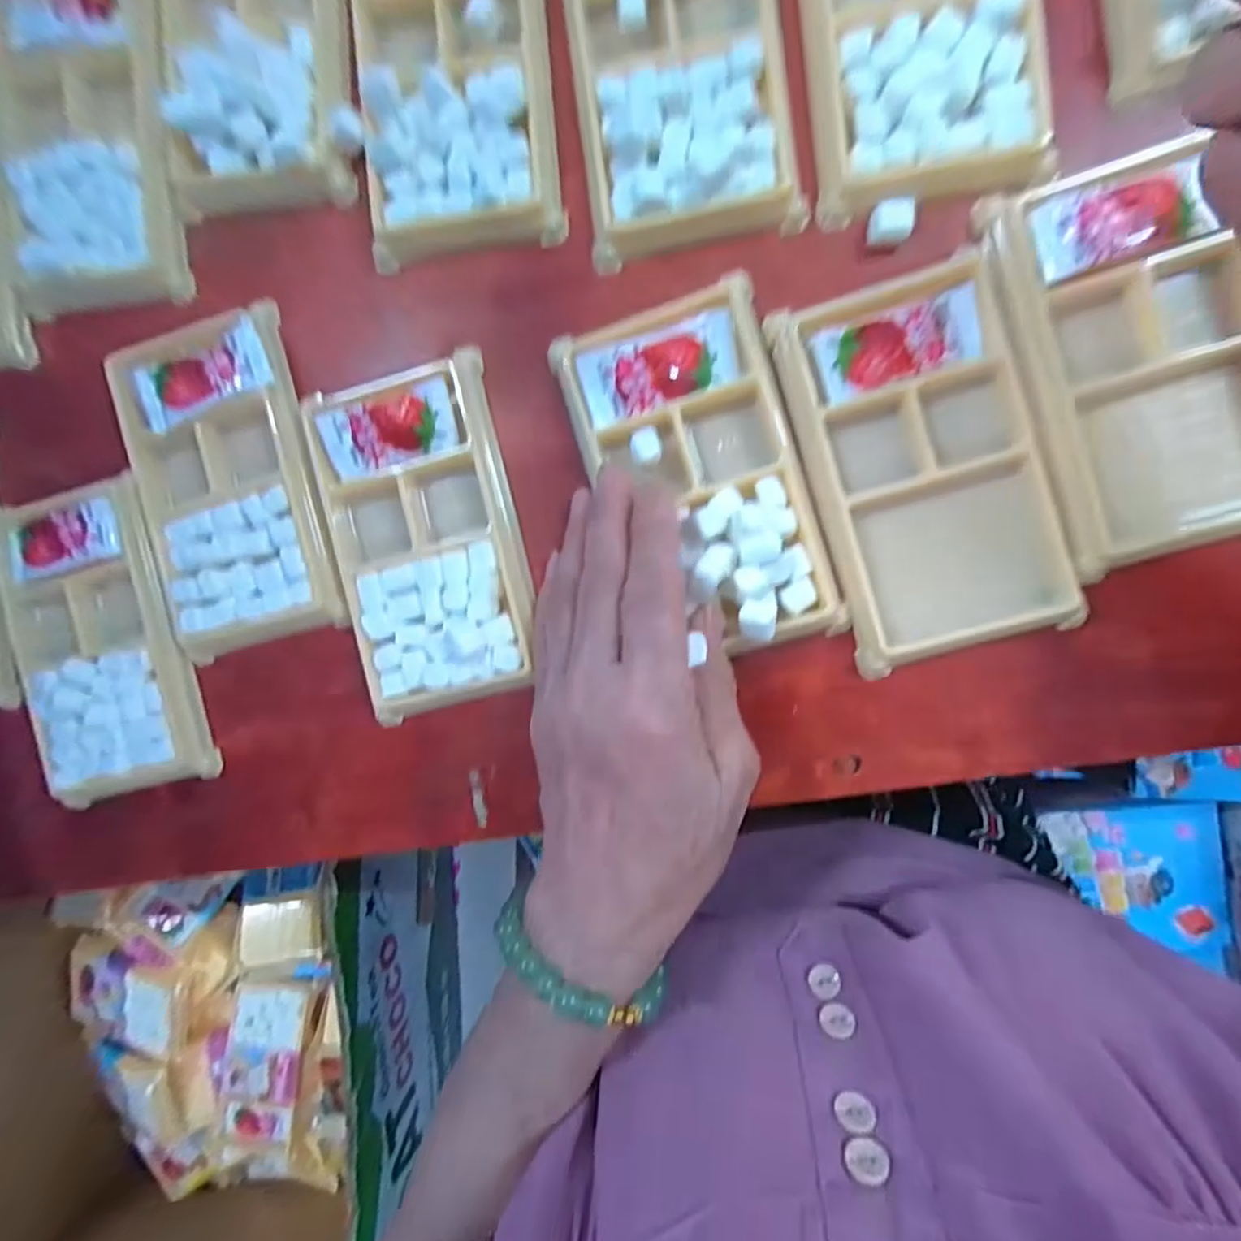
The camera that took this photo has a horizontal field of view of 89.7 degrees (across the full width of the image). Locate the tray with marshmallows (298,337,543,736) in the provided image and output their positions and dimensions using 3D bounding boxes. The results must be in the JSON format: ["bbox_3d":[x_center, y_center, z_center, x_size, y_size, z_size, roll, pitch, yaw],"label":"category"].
[{"bbox_3d":[-0.079,-0.031,0.250,0.074,0.017,0.130,-13,93,9],"label":"tray with marshmallows"}]

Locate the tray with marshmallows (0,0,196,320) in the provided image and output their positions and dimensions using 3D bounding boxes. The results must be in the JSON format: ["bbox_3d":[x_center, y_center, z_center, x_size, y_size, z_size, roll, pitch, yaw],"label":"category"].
[{"bbox_3d":[-0.228,-0.204,0.263,0.080,0.015,0.136,-3,95,8],"label":"tray with marshmallows"}]

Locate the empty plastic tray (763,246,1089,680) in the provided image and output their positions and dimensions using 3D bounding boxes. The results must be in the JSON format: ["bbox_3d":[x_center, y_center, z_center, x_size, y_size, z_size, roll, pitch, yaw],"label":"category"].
[{"bbox_3d":[0.110,-0.056,0.224,0.078,0.010,0.135,-15,93,9],"label":"empty plastic tray"}]

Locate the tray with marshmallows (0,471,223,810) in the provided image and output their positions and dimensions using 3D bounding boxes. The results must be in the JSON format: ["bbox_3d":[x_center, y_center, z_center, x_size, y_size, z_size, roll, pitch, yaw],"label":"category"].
[{"bbox_3d":[-0.231,0.011,0.274,0.081,0.014,0.133,-18,92,9],"label":"tray with marshmallows"}]

